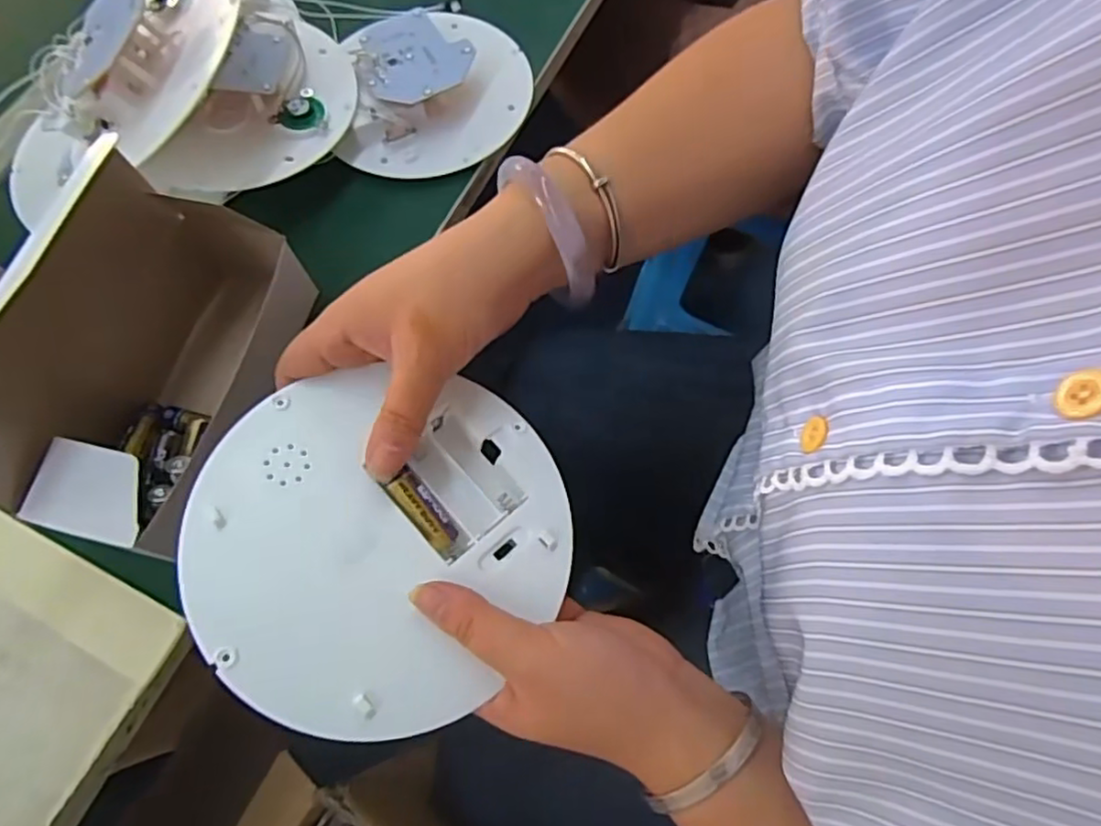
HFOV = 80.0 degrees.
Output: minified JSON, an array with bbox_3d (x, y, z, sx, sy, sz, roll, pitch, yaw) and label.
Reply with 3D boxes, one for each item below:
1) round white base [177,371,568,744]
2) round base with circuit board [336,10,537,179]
[{"bbox_3d":[-0.068,0.051,0.277,0.146,0.023,0.146,5,64,-11],"label":"round white base"},{"bbox_3d":[-0.078,-0.228,0.445,0.123,0.031,0.140,-4,68,2],"label":"round base with circuit board"}]

